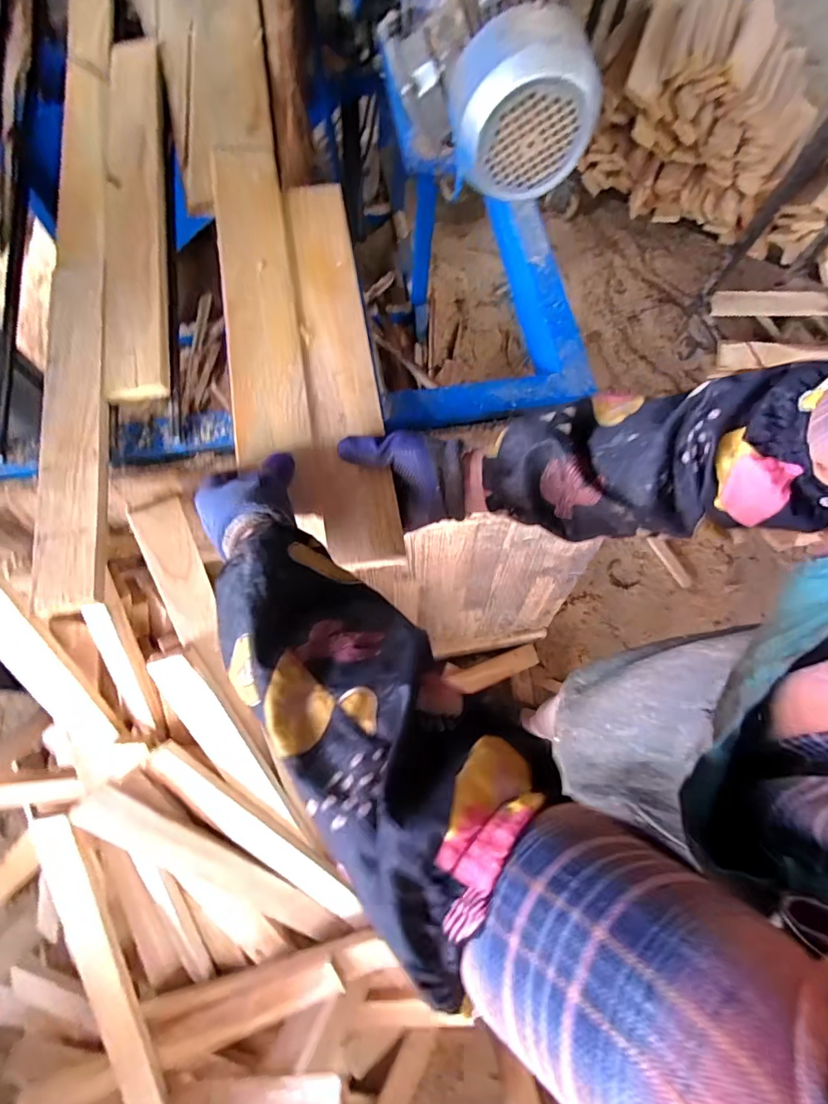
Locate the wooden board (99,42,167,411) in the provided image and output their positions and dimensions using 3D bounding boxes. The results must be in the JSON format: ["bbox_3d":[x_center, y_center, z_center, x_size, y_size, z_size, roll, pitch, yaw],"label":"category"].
[{"bbox_3d":[-0.326,-0.418,0.566,0.064,0.037,0.539,-8,72,-5],"label":"wooden board"}]

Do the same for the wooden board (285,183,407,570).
[{"bbox_3d":[-0.080,-0.207,0.524,0.070,0.020,0.464,-8,73,-5],"label":"wooden board"}]

